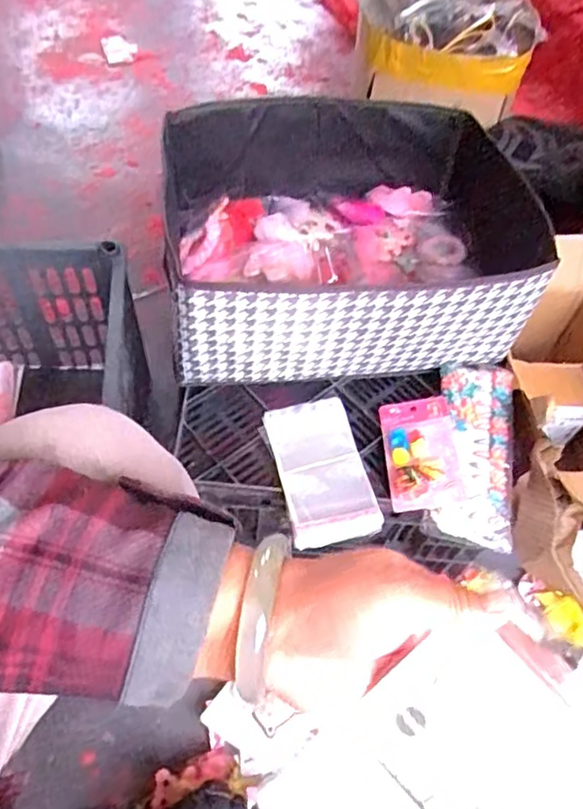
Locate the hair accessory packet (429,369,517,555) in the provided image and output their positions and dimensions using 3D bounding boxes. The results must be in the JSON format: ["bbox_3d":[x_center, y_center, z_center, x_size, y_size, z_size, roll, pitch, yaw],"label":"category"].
[{"bbox_3d":[0.212,0.049,0.694,0.084,0.029,0.229,11,55,3],"label":"hair accessory packet"}]

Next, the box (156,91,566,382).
[{"bbox_3d":[0.065,-0.209,0.754,0.424,0.162,0.350,-4,56,-7],"label":"box"}]

